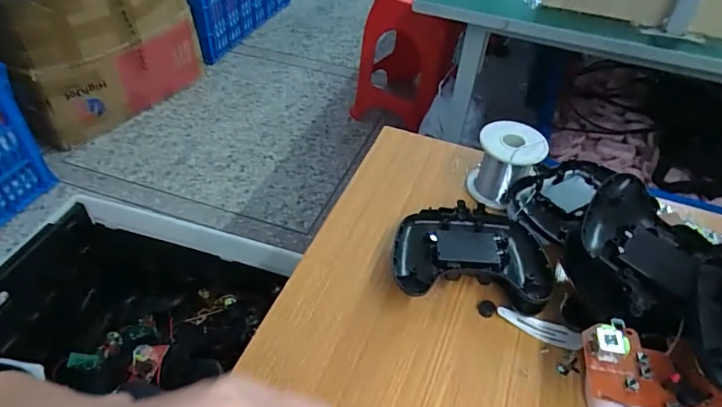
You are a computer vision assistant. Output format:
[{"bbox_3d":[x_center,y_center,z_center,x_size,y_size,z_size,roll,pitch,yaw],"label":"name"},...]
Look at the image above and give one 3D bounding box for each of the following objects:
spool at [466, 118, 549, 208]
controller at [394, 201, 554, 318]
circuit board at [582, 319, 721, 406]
[{"bbox_3d":[0.145,-0.039,0.468,0.064,0.068,0.064,19,47,16],"label":"spool"},{"bbox_3d":[0.091,0.041,0.399,0.121,0.030,0.105,6,45,3],"label":"controller"},{"bbox_3d":[0.191,0.105,0.295,0.088,0.017,0.053,12,45,9],"label":"circuit board"}]

